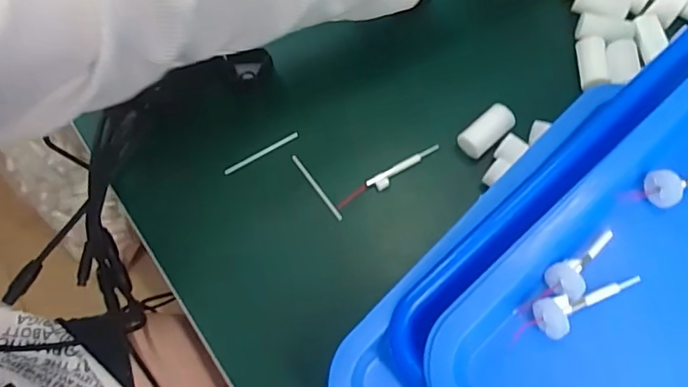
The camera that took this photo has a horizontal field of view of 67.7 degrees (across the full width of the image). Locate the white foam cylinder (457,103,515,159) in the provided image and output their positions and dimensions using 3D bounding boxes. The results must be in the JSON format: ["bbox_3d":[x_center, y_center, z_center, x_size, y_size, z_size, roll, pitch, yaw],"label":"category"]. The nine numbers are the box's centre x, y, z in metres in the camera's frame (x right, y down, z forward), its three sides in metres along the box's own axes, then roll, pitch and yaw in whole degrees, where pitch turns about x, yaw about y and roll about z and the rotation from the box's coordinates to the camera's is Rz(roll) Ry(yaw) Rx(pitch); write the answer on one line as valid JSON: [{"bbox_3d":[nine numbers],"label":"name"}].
[{"bbox_3d":[0.103,-0.044,0.374,0.044,0.018,0.022,-39,71,-14],"label":"white foam cylinder"}]

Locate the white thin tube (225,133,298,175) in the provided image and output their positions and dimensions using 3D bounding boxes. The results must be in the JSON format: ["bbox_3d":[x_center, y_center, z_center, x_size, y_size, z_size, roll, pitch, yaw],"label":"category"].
[{"bbox_3d":[-0.060,-0.030,0.376,0.059,0.004,0.004,-28,69,-10],"label":"white thin tube"}]

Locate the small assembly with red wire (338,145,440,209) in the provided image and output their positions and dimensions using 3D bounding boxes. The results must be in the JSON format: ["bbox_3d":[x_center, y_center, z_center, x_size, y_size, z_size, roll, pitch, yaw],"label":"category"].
[{"bbox_3d":[0.033,-0.012,0.367,0.085,0.005,0.010,-28,69,-10],"label":"small assembly with red wire"}]

